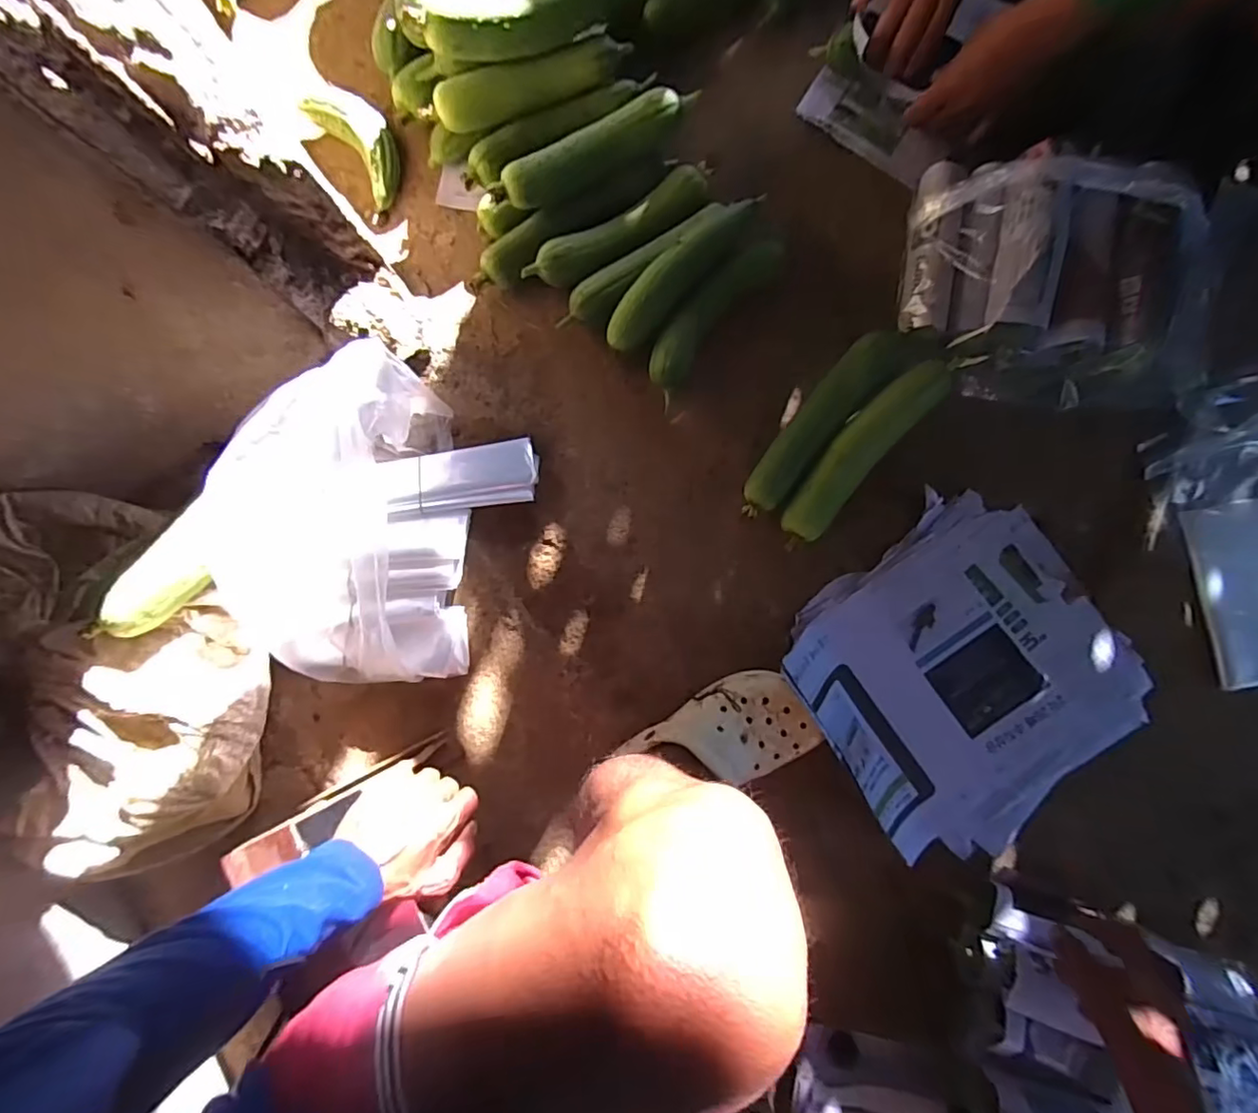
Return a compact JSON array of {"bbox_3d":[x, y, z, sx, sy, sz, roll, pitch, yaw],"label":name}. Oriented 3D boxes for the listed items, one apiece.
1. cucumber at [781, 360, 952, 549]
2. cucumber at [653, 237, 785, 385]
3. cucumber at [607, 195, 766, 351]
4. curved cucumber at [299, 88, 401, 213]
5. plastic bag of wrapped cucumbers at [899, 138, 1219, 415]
[{"bbox_3d":[0.264,-0.120,0.664,0.060,0.054,0.250,41,91,5],"label":"cucumber"},{"bbox_3d":[0.099,-0.293,0.685,0.053,0.037,0.205,42,91,5],"label":"cucumber"},{"bbox_3d":[0.064,-0.336,0.673,0.229,0.050,0.058,-43,85,1],"label":"cucumber"},{"bbox_3d":[-0.330,-0.516,0.716,0.073,0.056,0.141,-36,86,2],"label":"curved cucumber"},{"bbox_3d":[0.481,-0.298,0.634,0.335,0.109,0.244,12,88,4],"label":"plastic bag of wrapped cucumbers"}]

